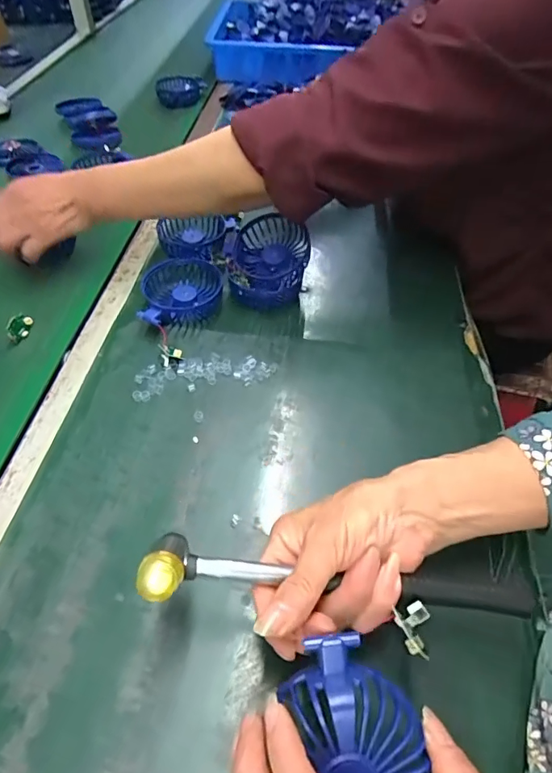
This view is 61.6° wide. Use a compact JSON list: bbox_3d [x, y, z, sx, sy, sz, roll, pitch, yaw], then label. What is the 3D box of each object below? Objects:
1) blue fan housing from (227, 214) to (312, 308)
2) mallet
[{"bbox_3d":[-0.008,-0.145,0.545,0.089,0.063,0.101,7,51,4],"label":"blue fan housing"},{"bbox_3d":[0.057,0.124,0.296,0.279,0.055,0.043,10,49,-12],"label":"mallet"}]

